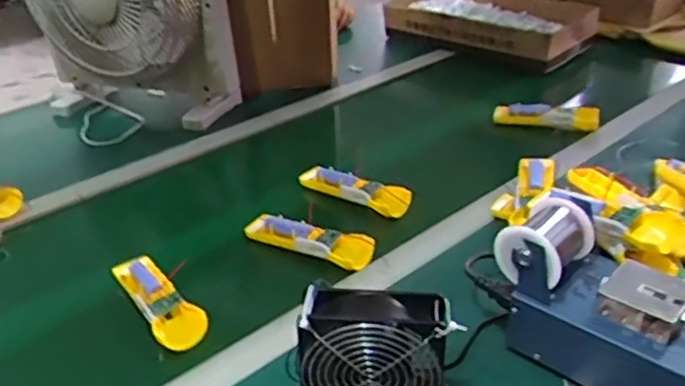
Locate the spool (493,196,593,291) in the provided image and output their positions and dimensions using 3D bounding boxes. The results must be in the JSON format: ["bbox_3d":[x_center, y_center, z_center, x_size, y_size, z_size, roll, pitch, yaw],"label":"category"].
[{"bbox_3d":[0.193,0.044,0.625,0.065,0.057,0.082,25,40,36],"label":"spool"}]

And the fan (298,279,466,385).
[{"bbox_3d":[0.027,0.142,0.572,0.132,0.120,0.050,4,32,9],"label":"fan"}]

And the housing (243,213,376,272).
[{"bbox_3d":[-0.043,0.056,0.817,0.171,0.032,0.036,17,36,27],"label":"housing"}]

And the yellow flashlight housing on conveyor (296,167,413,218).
[{"bbox_3d":[0.016,-0.008,0.919,0.181,0.037,0.035,22,38,33],"label":"yellow flashlight housing on conveyor"}]

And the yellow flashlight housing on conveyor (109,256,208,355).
[{"bbox_3d":[-0.205,0.113,0.734,0.049,0.023,0.167,-21,37,-30],"label":"yellow flashlight housing on conveyor"}]

